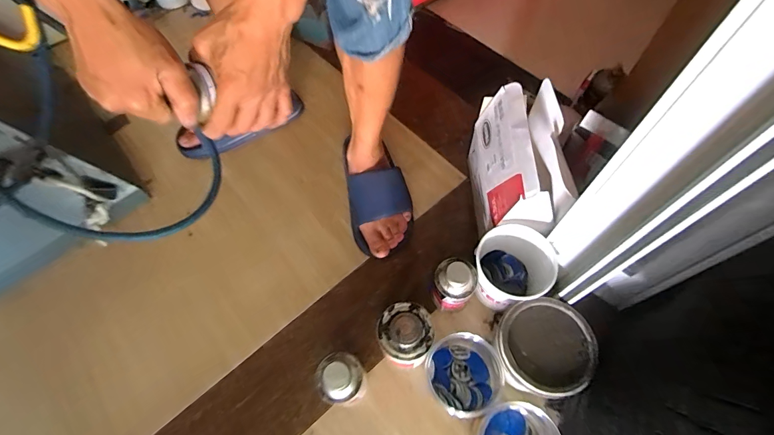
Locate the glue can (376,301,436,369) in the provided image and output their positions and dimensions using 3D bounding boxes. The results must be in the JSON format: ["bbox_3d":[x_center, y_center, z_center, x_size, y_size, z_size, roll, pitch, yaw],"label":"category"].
[{"bbox_3d":[0.029,0.181,0.572,0.081,0.118,0.086,-1,62,2],"label":"glue can"}]

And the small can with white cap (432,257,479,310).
[{"bbox_3d":[0.107,0.111,0.610,0.064,0.109,0.067,-1,62,2],"label":"small can with white cap"}]

